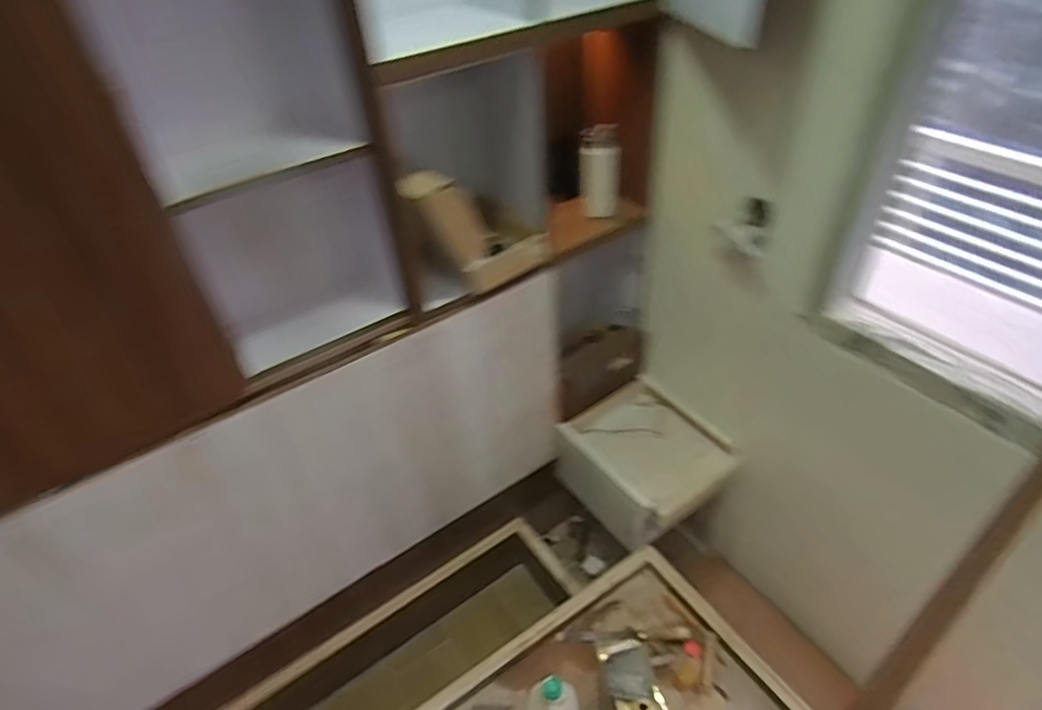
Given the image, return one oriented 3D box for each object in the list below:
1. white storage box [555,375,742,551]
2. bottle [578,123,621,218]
[{"bbox_3d":[0.357,0.316,1.705,0.340,0.224,0.400,-32,48,-28],"label":"white storage box"},{"bbox_3d":[0.195,-0.456,1.468,0.090,0.217,0.076,5,42,11],"label":"bottle"}]

